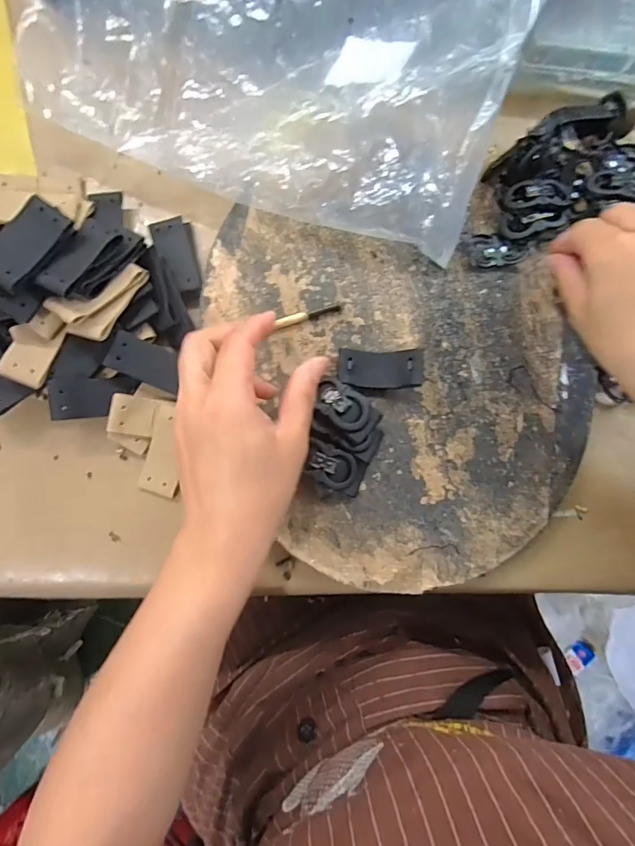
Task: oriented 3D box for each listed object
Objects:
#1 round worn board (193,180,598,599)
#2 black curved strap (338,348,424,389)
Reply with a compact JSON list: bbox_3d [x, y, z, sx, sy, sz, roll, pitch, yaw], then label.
[{"bbox_3d":[0.065,-0.039,0.332,0.252,0.008,0.293,-20,83,-6],"label":"round worn board"},{"bbox_3d":[0.043,-0.038,0.317,0.057,0.004,0.026,2,81,10],"label":"black curved strap"}]

